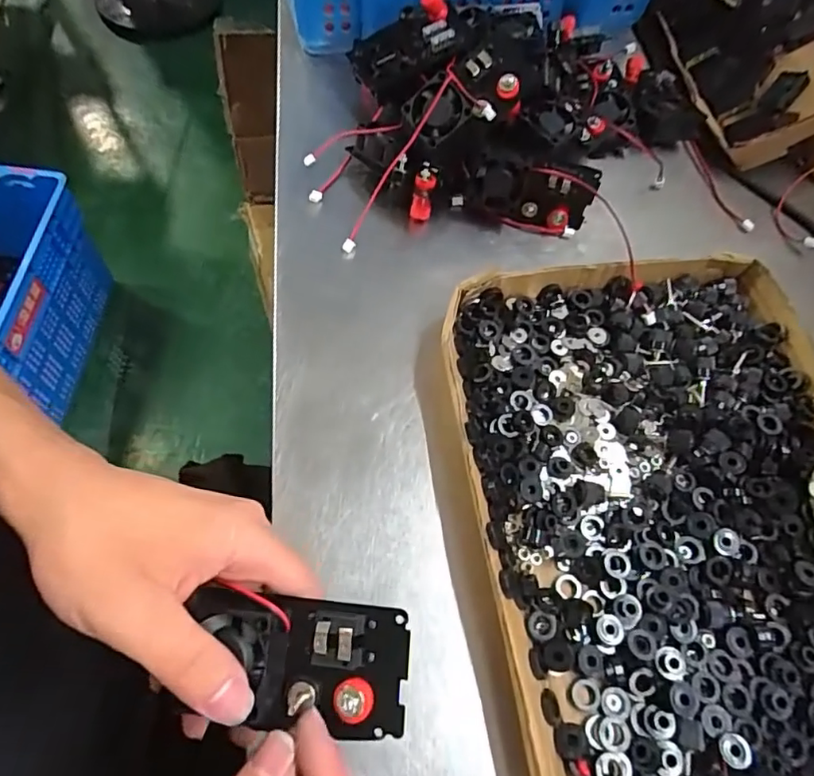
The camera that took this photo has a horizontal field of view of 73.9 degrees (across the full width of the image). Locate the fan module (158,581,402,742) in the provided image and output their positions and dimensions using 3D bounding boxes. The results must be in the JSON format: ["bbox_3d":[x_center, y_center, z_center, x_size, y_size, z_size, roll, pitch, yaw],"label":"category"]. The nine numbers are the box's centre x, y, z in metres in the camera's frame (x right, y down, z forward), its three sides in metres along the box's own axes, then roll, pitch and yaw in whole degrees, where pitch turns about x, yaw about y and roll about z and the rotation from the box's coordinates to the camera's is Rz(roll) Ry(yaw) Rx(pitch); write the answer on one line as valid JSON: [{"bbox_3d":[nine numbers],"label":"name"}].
[{"bbox_3d":[-0.044,0.111,0.219,0.086,0.022,0.048,5,64,5],"label":"fan module"}]

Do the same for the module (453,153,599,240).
[{"bbox_3d":[0.086,-0.144,0.405,0.099,0.057,0.028,17,63,3],"label":"module"}]

